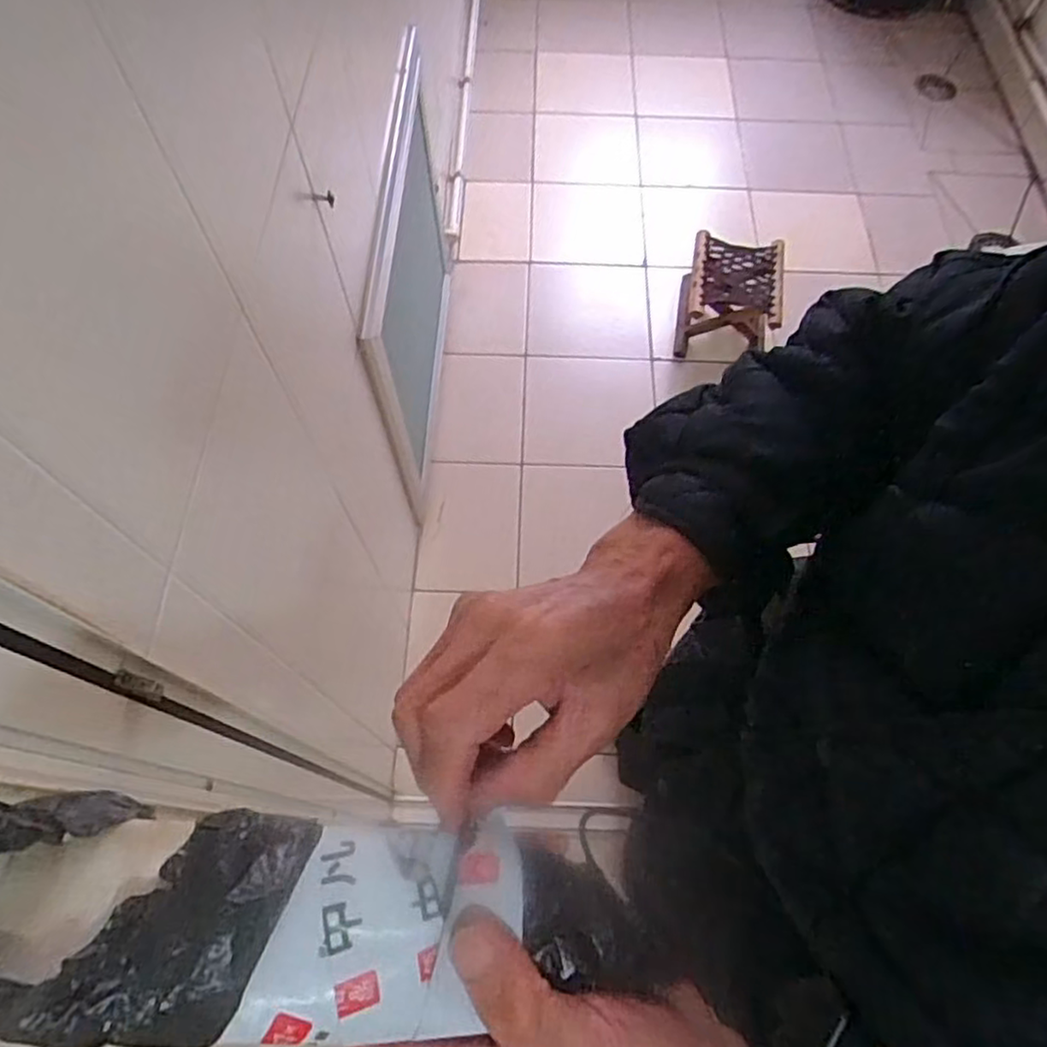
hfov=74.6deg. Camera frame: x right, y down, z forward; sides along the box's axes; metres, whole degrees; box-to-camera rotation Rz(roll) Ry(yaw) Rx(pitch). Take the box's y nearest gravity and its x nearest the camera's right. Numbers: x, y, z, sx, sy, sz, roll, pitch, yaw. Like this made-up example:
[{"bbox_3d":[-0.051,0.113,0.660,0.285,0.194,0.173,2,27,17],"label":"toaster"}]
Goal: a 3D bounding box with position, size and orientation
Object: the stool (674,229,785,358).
[{"bbox_3d":[0.514,-0.562,1.732,0.219,0.190,0.227,9,64,4],"label":"stool"}]

